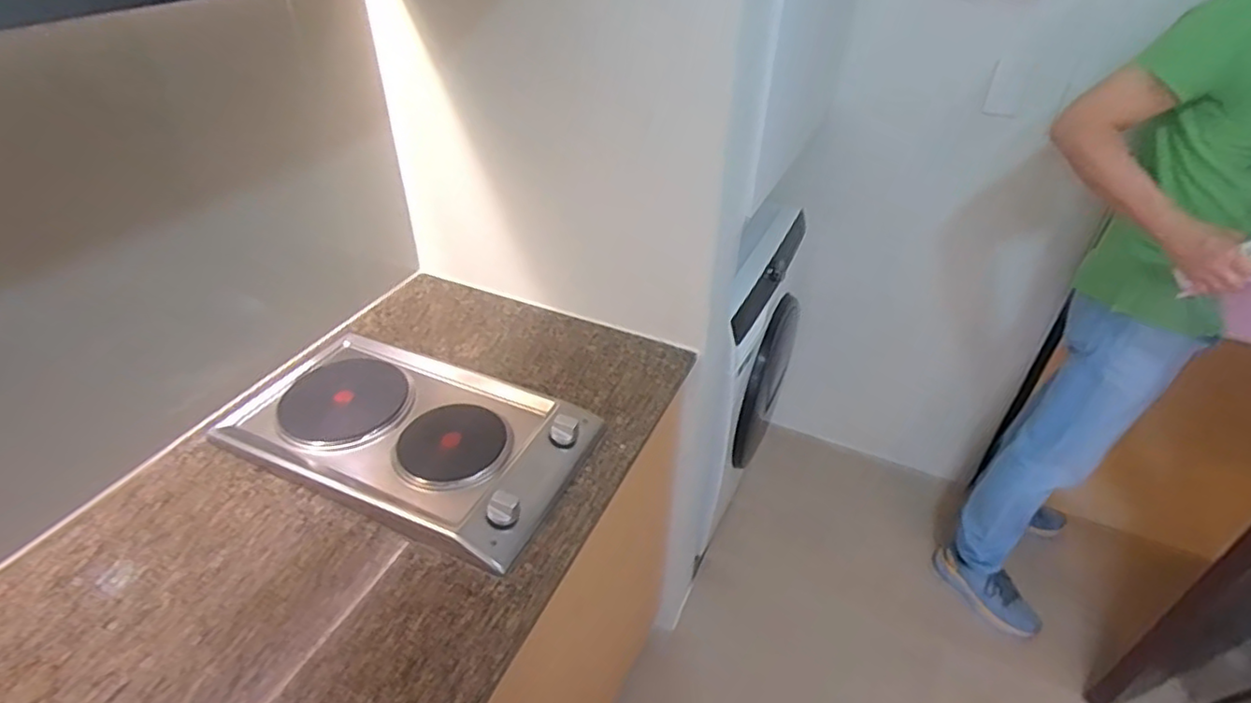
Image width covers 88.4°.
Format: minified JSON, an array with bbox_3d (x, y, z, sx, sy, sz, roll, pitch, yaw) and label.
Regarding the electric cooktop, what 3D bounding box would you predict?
[{"bbox_3d":[-0.319,0.106,0.944,0.516,0.042,0.282,17,40,19],"label":"electric cooktop"}]

